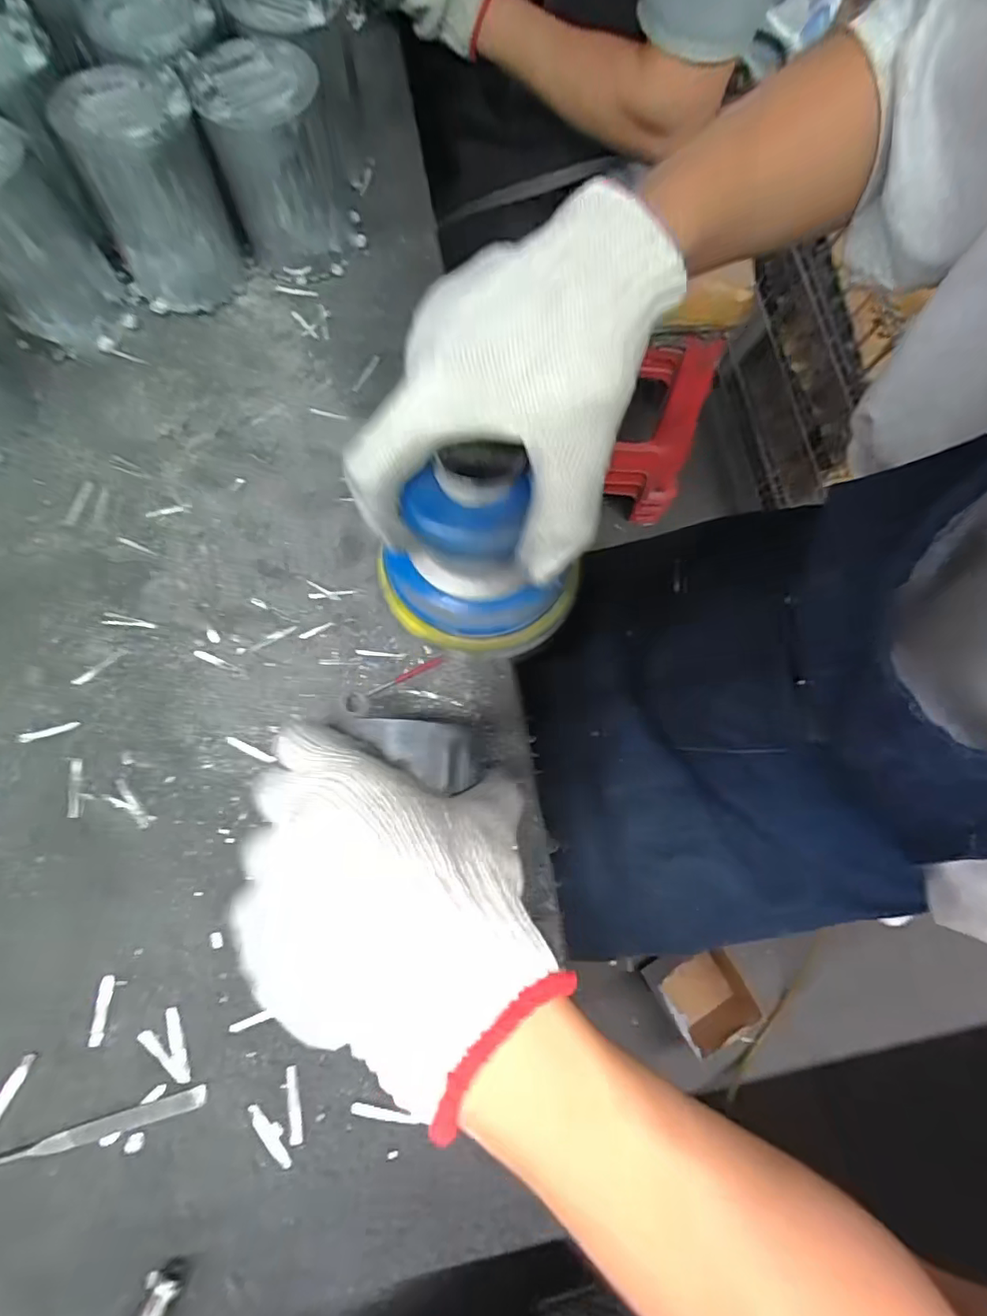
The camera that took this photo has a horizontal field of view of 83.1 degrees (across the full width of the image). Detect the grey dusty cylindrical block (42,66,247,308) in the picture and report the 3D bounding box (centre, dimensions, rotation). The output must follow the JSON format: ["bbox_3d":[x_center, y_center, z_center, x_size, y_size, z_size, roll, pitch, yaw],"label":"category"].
[{"bbox_3d":[-0.250,-0.344,0.418,0.089,0.118,0.088,0,73,-1],"label":"grey dusty cylindrical block"}]

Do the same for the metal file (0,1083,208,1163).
[{"bbox_3d":[-0.224,0.256,0.297,0.137,0.004,0.010,-15,74,-6],"label":"metal file"}]

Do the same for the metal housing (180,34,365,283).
[{"bbox_3d":[-0.160,-0.379,0.429,0.092,0.121,0.087,-17,75,-7],"label":"metal housing"}]

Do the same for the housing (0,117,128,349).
[{"bbox_3d":[-0.336,-0.293,0.402,0.084,0.114,0.076,-37,78,-11],"label":"housing"}]

